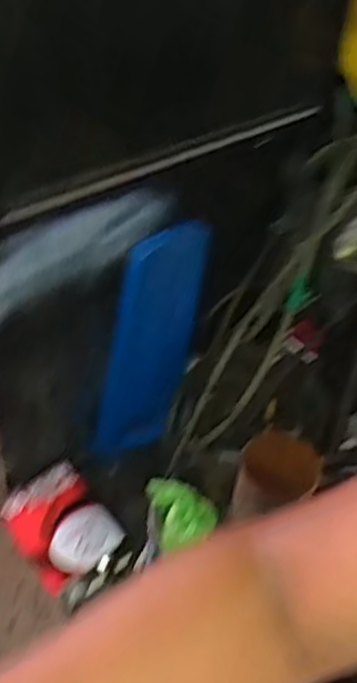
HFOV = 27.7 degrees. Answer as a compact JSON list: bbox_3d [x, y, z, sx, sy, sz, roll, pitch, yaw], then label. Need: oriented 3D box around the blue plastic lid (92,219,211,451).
[{"bbox_3d":[-0.054,0.000,1.573,0.187,0.601,0.050,-3,40,-22],"label":"blue plastic lid"}]

